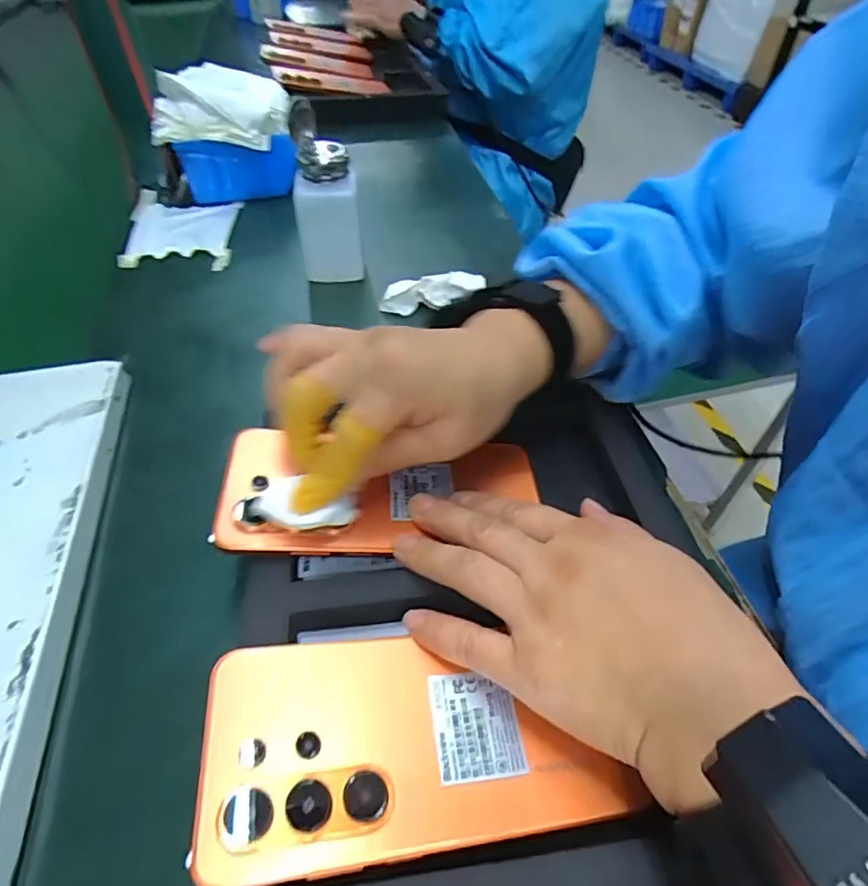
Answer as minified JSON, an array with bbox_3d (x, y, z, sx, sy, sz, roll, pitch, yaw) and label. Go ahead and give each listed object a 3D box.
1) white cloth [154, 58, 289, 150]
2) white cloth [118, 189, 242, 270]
[{"bbox_3d":[-0.207,-0.342,0.538,0.122,0.053,0.109,6,48,6],"label":"white cloth"},{"bbox_3d":[-0.249,-0.212,0.527,0.102,0.019,0.130,-5,48,-4],"label":"white cloth"}]

